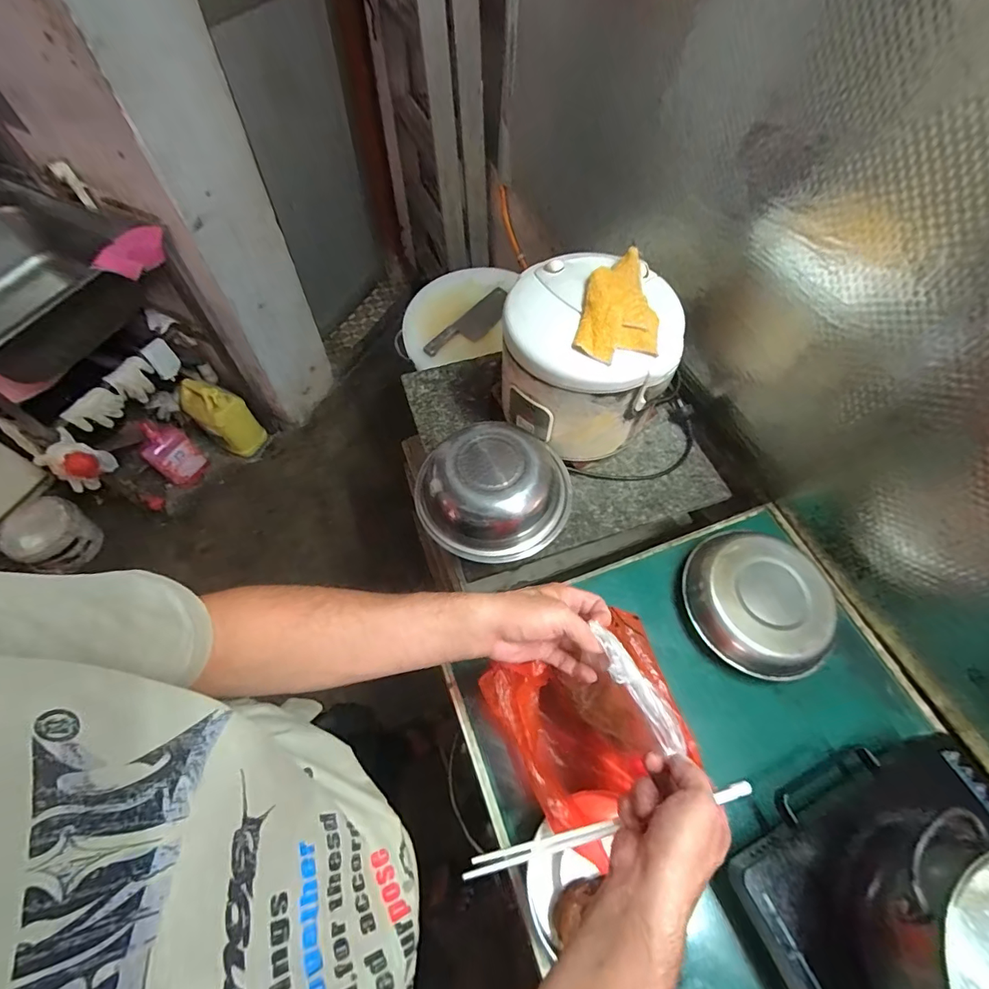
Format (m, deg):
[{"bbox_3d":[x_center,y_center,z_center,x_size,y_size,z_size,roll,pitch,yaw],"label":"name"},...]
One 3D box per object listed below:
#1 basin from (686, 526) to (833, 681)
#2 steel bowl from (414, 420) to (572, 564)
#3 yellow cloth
[{"bbox_3d":[0.368,0.150,0.630,0.170,0.072,0.185,1,61,-2],"label":"basin"},{"bbox_3d":[-0.003,-0.008,0.651,0.220,0.095,0.197,10,62,3],"label":"steel bowl"},{"bbox_3d":[0.175,-0.259,0.610,0.107,0.041,0.188,13,62,5],"label":"yellow cloth"}]

